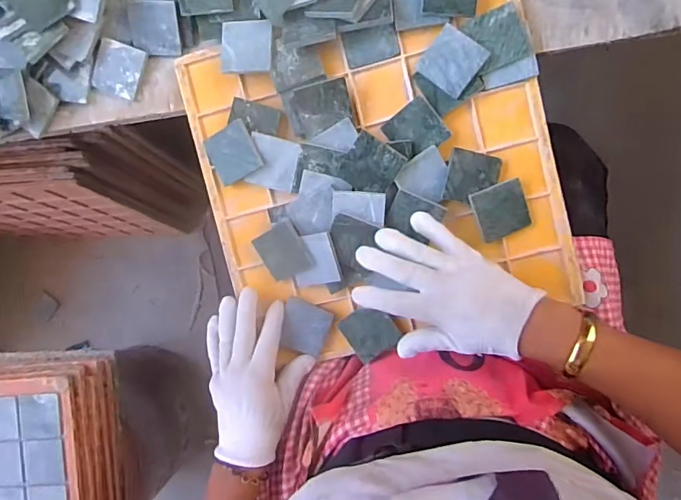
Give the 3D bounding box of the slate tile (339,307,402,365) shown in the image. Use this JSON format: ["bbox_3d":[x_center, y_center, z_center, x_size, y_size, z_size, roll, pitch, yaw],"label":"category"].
[{"bbox_3d":[0.030,0.082,0.485,0.049,0.010,0.050,-34,87,5],"label":"slate tile"}]

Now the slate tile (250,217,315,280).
[{"bbox_3d":[-0.055,0.002,0.484,0.055,0.006,0.053,-27,101,33],"label":"slate tile"}]

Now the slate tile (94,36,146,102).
[{"bbox_3d":[-0.226,-0.184,0.497,0.051,0.009,0.050,22,92,6],"label":"slate tile"}]

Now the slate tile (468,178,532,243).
[{"bbox_3d":[0.151,-0.036,0.457,0.049,0.006,0.049,-22,103,1],"label":"slate tile"}]

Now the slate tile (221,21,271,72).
[{"bbox_3d":[-0.090,-0.195,0.467,0.050,0.004,0.049,1,90,6],"label":"slate tile"}]

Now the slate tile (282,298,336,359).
[{"bbox_3d":[-0.036,0.078,0.493,0.047,0.004,0.049,19,94,4],"label":"slate tile"}]

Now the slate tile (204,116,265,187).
[{"bbox_3d":[-0.106,-0.095,0.482,0.051,0.005,0.050,-25,94,22],"label":"slate tile"}]

